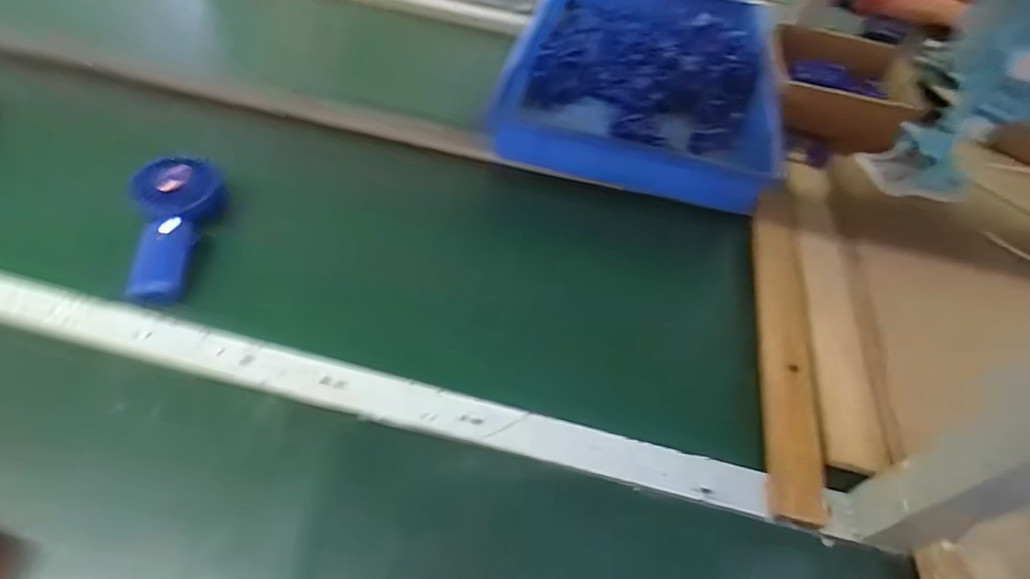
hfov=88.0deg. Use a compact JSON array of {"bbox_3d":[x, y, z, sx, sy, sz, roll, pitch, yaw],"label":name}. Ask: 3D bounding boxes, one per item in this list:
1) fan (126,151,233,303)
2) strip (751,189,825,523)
[{"bbox_3d":[-0.366,-0.068,0.569,0.089,0.044,0.173,0,67,-5],"label":"fan"},{"bbox_3d":[0.277,0.034,0.543,0.050,0.014,0.394,16,50,5],"label":"strip"}]

